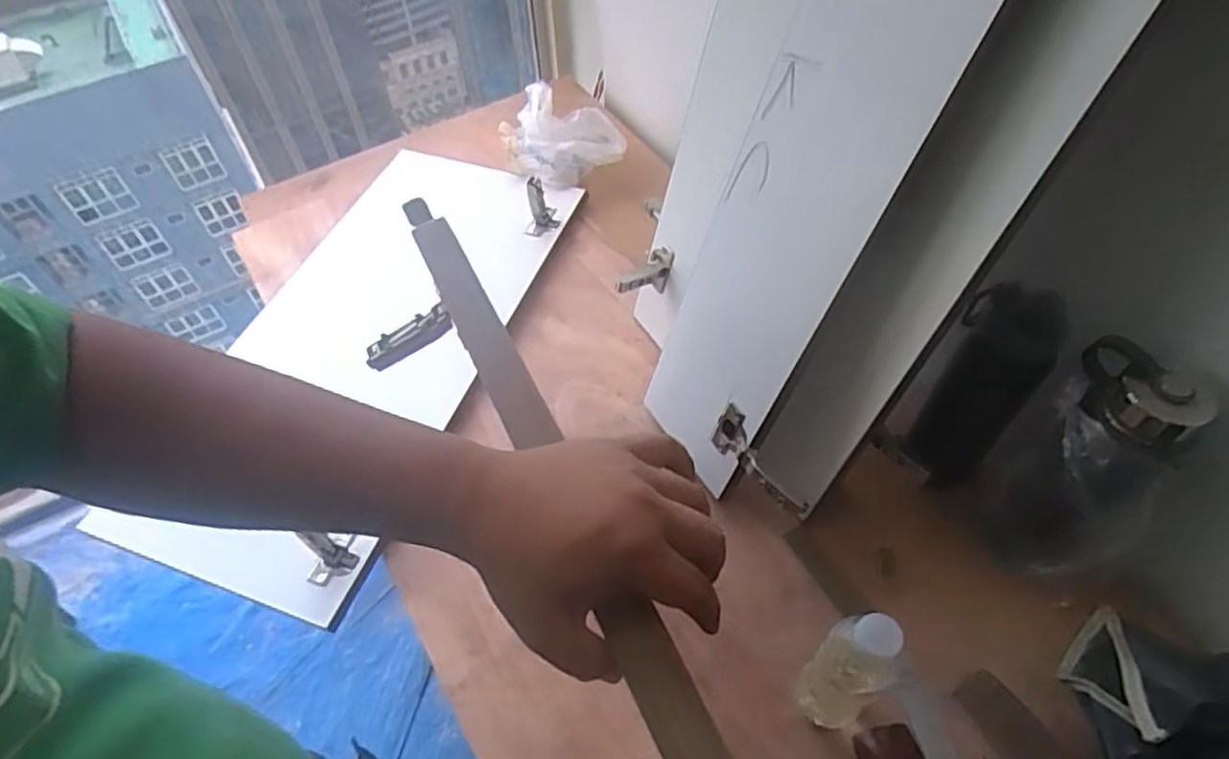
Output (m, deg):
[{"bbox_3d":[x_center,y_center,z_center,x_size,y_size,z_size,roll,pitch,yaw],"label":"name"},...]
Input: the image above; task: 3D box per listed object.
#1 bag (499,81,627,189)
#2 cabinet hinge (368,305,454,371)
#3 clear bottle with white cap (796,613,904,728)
[{"bbox_3d":[-0.084,-0.378,1.093,0.172,0.081,0.169,-15,53,-8],"label":"bag"},{"bbox_3d":[-0.151,-0.031,0.531,0.067,0.018,0.018,-32,58,-3],"label":"cabinet hinge"},{"bbox_3d":[0.189,0.240,0.585,0.052,0.180,0.054,-36,59,-22],"label":"clear bottle with white cap"}]

